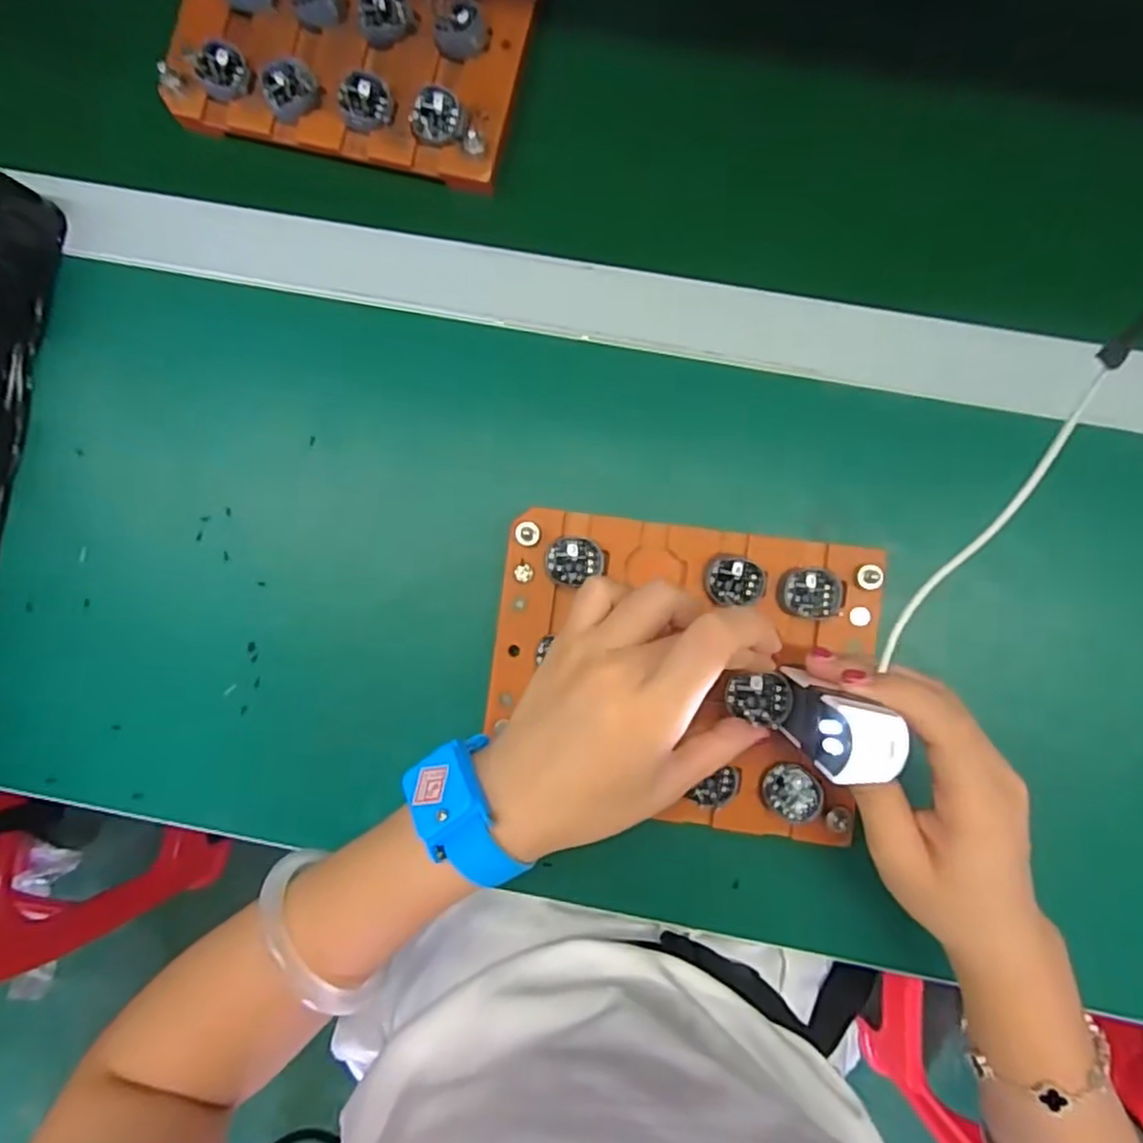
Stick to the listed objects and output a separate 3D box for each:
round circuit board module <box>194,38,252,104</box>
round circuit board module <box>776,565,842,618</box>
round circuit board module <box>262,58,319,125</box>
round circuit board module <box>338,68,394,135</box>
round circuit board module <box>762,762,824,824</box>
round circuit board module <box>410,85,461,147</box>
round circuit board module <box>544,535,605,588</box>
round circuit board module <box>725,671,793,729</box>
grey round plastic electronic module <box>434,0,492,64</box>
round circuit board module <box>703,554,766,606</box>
[{"bbox_3d":[-0.189,-0.272,0.372,0.026,0.011,0.030,-35,88,2],"label":"round circuit board module"},{"bbox_3d":[0.119,0.010,0.342,0.030,0.010,0.025,3,89,3],"label":"round circuit board module"},{"bbox_3d":[-0.152,-0.261,0.370,0.027,0.011,0.031,-32,88,2],"label":"round circuit board module"},{"bbox_3d":[-0.111,-0.253,0.368,0.027,0.011,0.031,-22,88,2],"label":"round circuit board module"},{"bbox_3d":[0.110,0.111,0.344,0.027,0.007,0.028,0,89,3],"label":"round circuit board module"},{"bbox_3d":[-0.072,-0.243,0.366,0.027,0.010,0.027,0,89,3],"label":"round circuit board module"},{"bbox_3d":[0.001,-0.006,0.349,0.027,0.010,0.026,0,89,3],"label":"round circuit board module"},{"bbox_3d":[0.083,0.055,0.303,0.029,0.007,0.022,20,90,6],"label":"round circuit board module"},{"bbox_3d":[-0.057,-0.288,0.367,0.027,0.008,0.029,0,89,3],"label":"grey round plastic electronic module"},{"bbox_3d":[0.082,0.004,0.344,0.029,0.010,0.024,3,89,3],"label":"round circuit board module"}]

